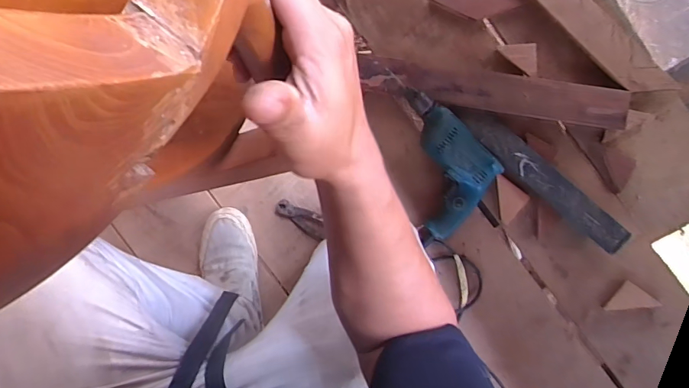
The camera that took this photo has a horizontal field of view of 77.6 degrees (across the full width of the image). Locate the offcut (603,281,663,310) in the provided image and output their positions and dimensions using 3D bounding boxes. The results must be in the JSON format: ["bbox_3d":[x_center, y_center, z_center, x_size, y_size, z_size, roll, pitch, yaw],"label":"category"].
[{"bbox_3d":[0.476,0.184,0.709,0.055,0.014,0.067,43,131,38],"label":"offcut"}]

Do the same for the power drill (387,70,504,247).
[{"bbox_3d":[0.184,-0.067,0.750,0.155,0.058,0.284,-15,91,5],"label":"power drill"}]

